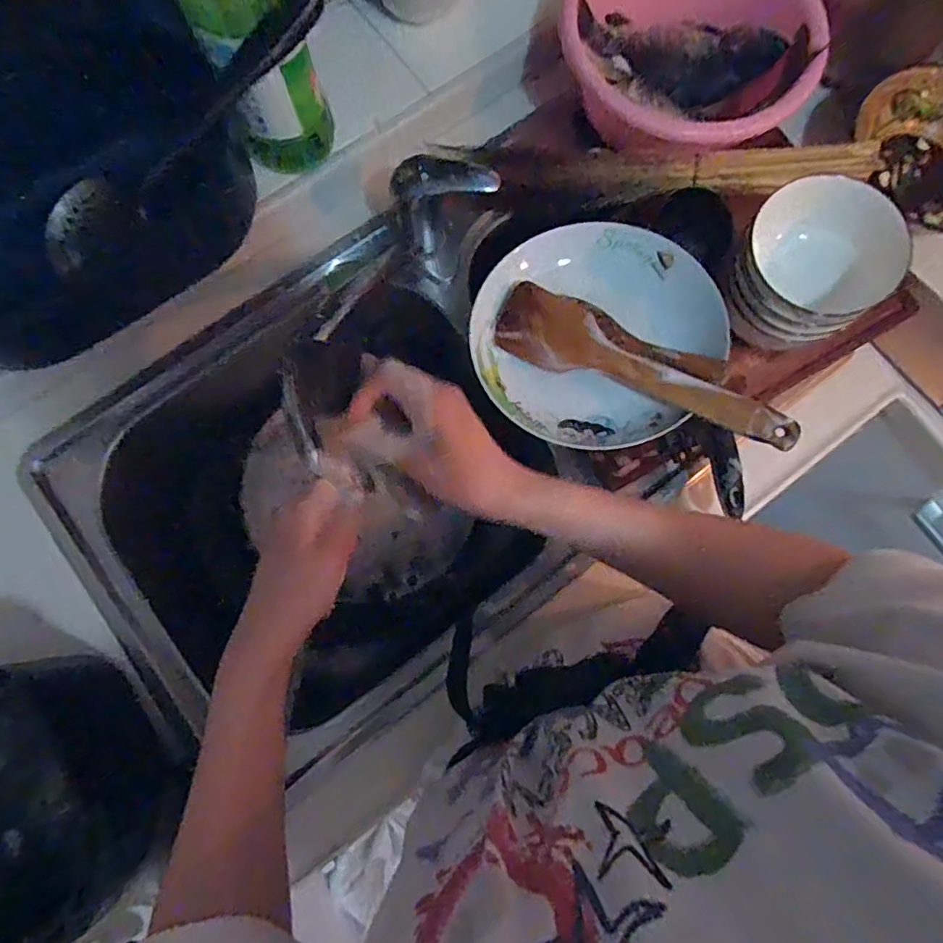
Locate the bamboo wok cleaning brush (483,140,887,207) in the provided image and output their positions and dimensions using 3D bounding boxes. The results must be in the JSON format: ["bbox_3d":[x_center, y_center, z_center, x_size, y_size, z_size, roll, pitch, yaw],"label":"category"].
[{"bbox_3d":[0.215,-0.323,0.614,0.388,0.038,0.060,5,78,14],"label":"bamboo wok cleaning brush"}]

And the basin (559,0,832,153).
[{"bbox_3d":[0.220,-0.465,0.613,0.240,0.093,0.240,0,79,-1],"label":"basin"}]

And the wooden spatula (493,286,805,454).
[{"bbox_3d":[0.148,-0.092,0.522,0.282,0.025,0.063,31,80,22],"label":"wooden spatula"}]

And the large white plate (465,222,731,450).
[{"bbox_3d":[0.114,-0.134,0.547,0.219,0.051,0.222,0,79,-1],"label":"large white plate"}]

